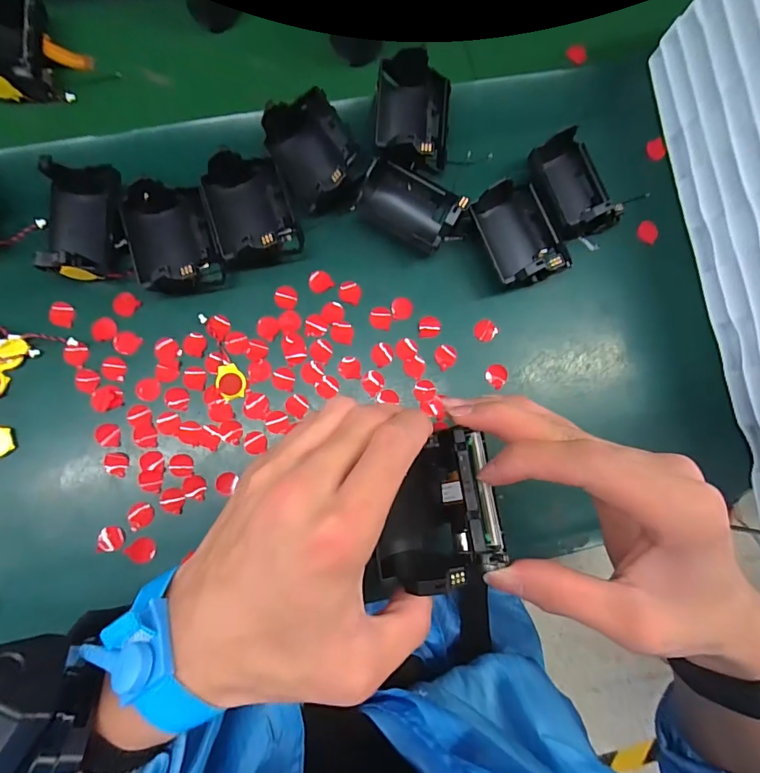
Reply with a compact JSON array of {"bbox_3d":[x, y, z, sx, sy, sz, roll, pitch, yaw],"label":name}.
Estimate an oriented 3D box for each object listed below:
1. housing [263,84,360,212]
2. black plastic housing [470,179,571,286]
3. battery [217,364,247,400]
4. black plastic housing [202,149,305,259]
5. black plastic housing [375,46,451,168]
[{"bbox_3d":[-0.046,-0.163,0.313,0.055,0.033,0.068,-32,88,-7],"label":"housing"},{"bbox_3d":[0.100,-0.111,0.322,0.051,0.041,0.072,-22,87,-7],"label":"black plastic housing"},{"bbox_3d":[-0.103,-0.004,0.313,0.019,0.004,0.024,-10,86,-6],"label":"battery"},{"bbox_3d":[-0.089,-0.122,0.312,0.055,0.032,0.063,-16,87,-6],"label":"black plastic housing"},{"bbox_3d":[0.025,-0.197,0.325,0.054,0.032,0.076,3,85,-5],"label":"black plastic housing"}]

